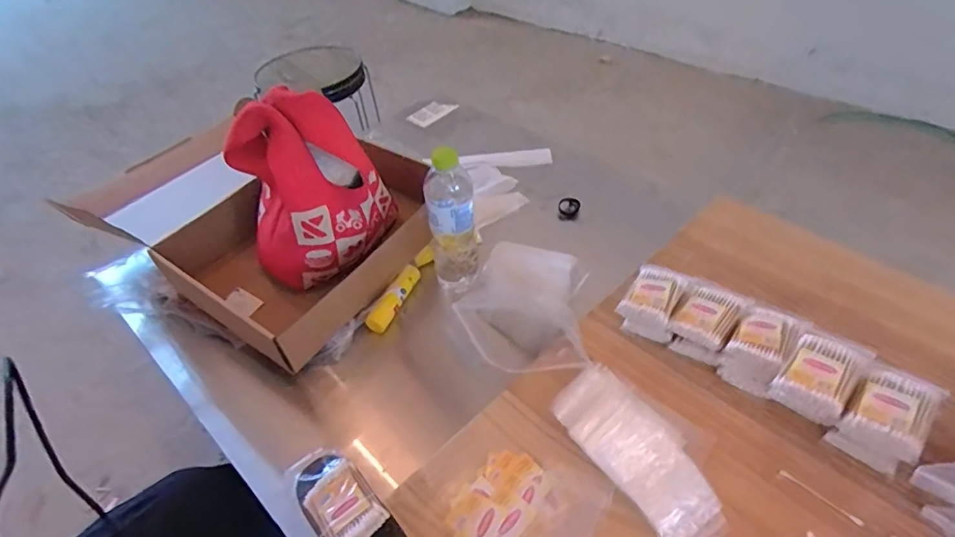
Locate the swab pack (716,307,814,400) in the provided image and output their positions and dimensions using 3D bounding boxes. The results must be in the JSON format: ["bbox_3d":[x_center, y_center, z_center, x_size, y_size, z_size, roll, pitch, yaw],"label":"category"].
[{"bbox_3d":[0.310,0.087,0.555,0.060,0.055,0.091,30,56,29],"label":"swab pack"}]

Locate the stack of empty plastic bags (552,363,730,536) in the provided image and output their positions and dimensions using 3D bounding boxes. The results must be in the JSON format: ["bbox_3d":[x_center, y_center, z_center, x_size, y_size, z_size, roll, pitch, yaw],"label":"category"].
[{"bbox_3d":[0.157,0.176,0.495,0.092,0.043,0.188,-28,50,-20],"label":"stack of empty plastic bags"}]

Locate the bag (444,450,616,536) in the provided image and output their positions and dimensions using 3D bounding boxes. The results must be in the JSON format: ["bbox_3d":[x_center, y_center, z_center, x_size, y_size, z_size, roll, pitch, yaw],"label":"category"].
[{"bbox_3d":[0.045,0.227,0.478,0.139,0.018,0.113,16,50,19],"label":"bag"}]

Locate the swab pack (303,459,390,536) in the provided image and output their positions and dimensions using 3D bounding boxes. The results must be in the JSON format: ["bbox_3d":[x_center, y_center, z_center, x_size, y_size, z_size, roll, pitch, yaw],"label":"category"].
[{"bbox_3d":[-0.129,0.233,0.487,0.057,0.013,0.080,-34,53,-25],"label":"swab pack"}]

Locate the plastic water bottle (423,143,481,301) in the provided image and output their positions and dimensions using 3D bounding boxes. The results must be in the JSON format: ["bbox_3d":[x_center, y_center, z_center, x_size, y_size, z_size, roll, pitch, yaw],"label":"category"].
[{"bbox_3d":[-0.034,-0.049,0.694,0.067,0.244,0.056,-7,46,-2],"label":"plastic water bottle"}]

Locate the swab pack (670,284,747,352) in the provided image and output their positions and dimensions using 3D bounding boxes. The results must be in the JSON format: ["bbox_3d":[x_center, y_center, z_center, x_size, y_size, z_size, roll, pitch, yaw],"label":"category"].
[{"bbox_3d":[0.265,0.054,0.577,0.061,0.015,0.077,29,55,28],"label":"swab pack"}]

